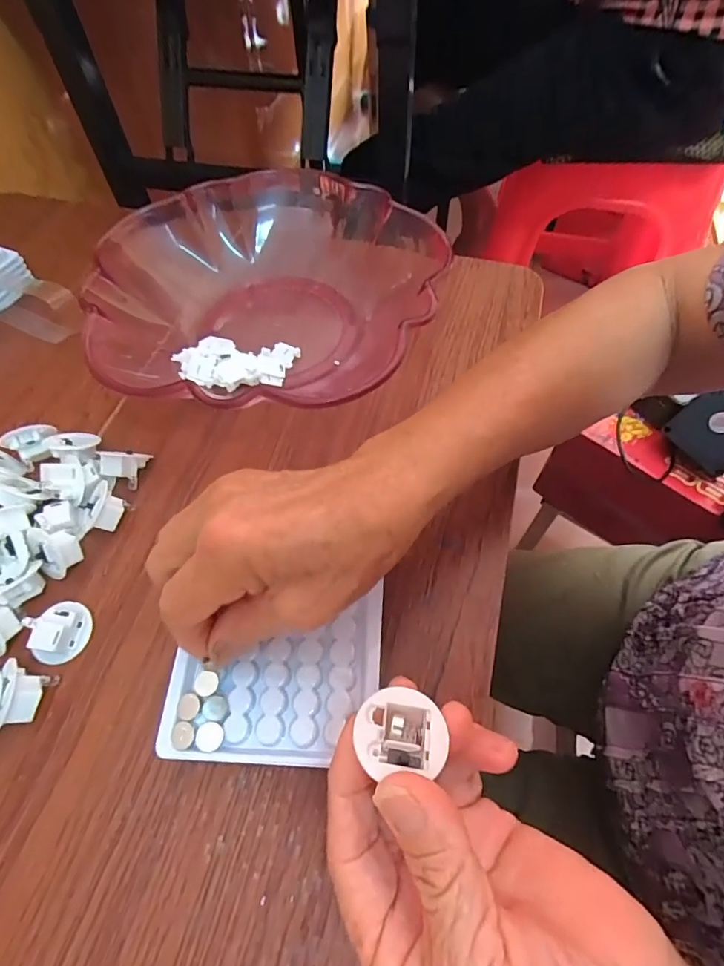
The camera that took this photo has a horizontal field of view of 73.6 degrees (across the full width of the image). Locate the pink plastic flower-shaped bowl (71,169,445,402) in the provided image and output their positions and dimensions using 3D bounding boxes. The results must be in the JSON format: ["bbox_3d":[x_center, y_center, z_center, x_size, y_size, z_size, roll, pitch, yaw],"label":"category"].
[{"bbox_3d":[-0.071,-0.138,0.363,0.222,0.060,0.240,0,59,0],"label":"pink plastic flower-shaped bowl"}]

